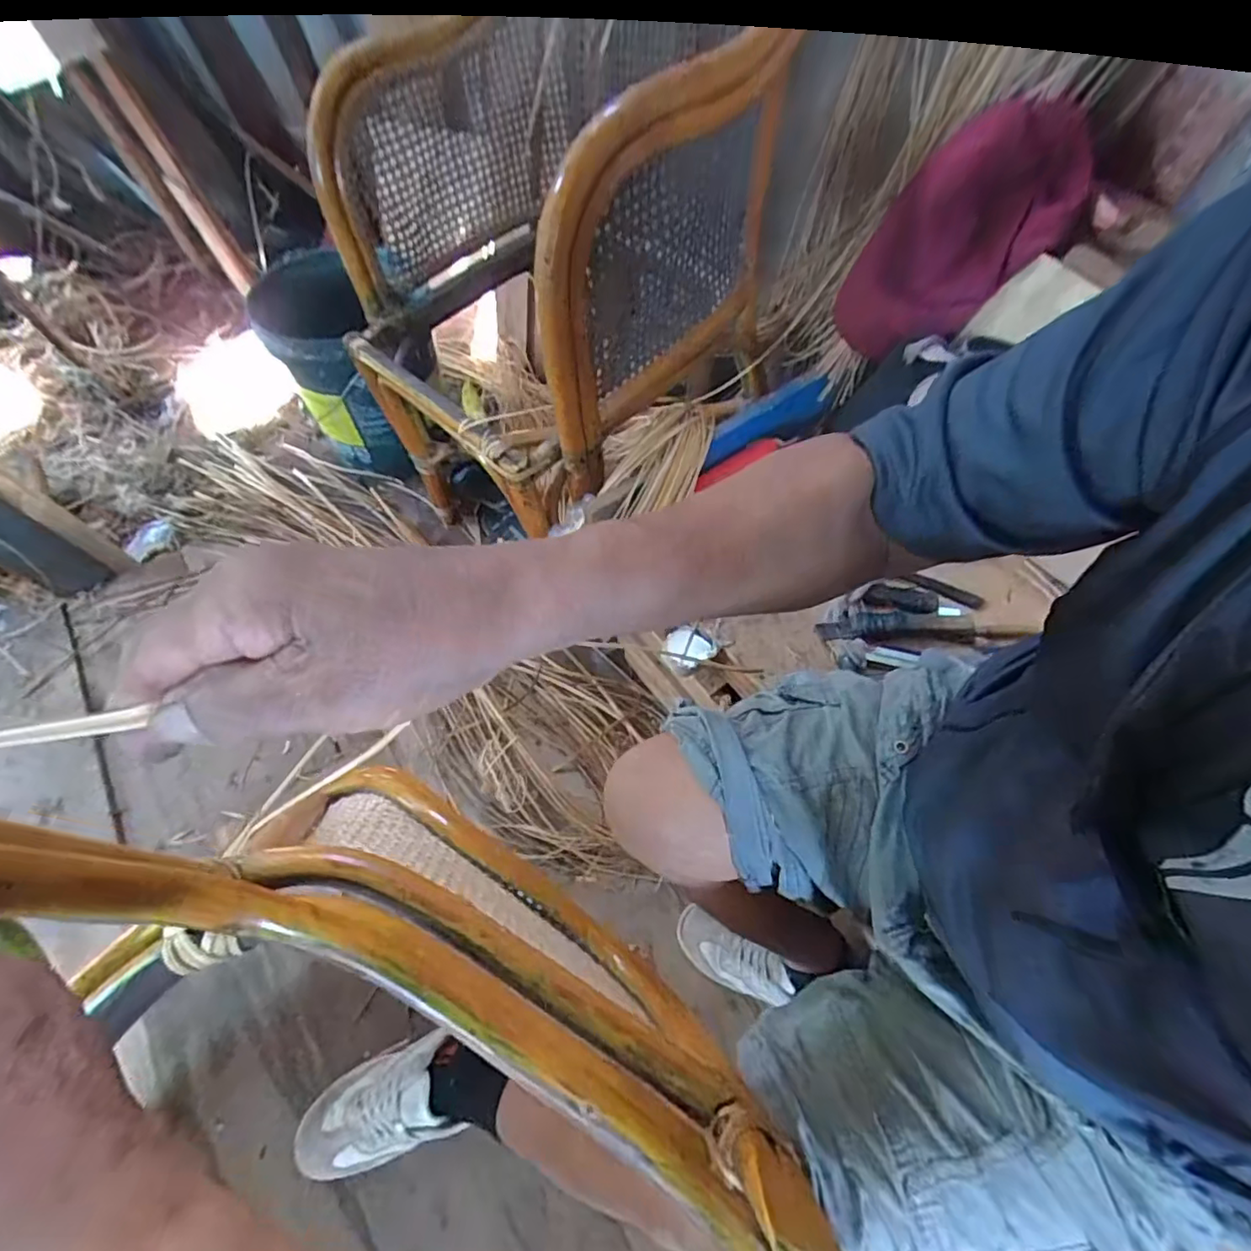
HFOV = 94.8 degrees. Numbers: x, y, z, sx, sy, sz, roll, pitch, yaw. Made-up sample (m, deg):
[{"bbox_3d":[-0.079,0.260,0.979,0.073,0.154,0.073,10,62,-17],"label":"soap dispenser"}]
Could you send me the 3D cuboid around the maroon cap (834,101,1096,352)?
[{"bbox_3d":[0.396,-0.461,0.697,0.302,0.195,0.110,-33,35,17],"label":"maroon cap"}]

